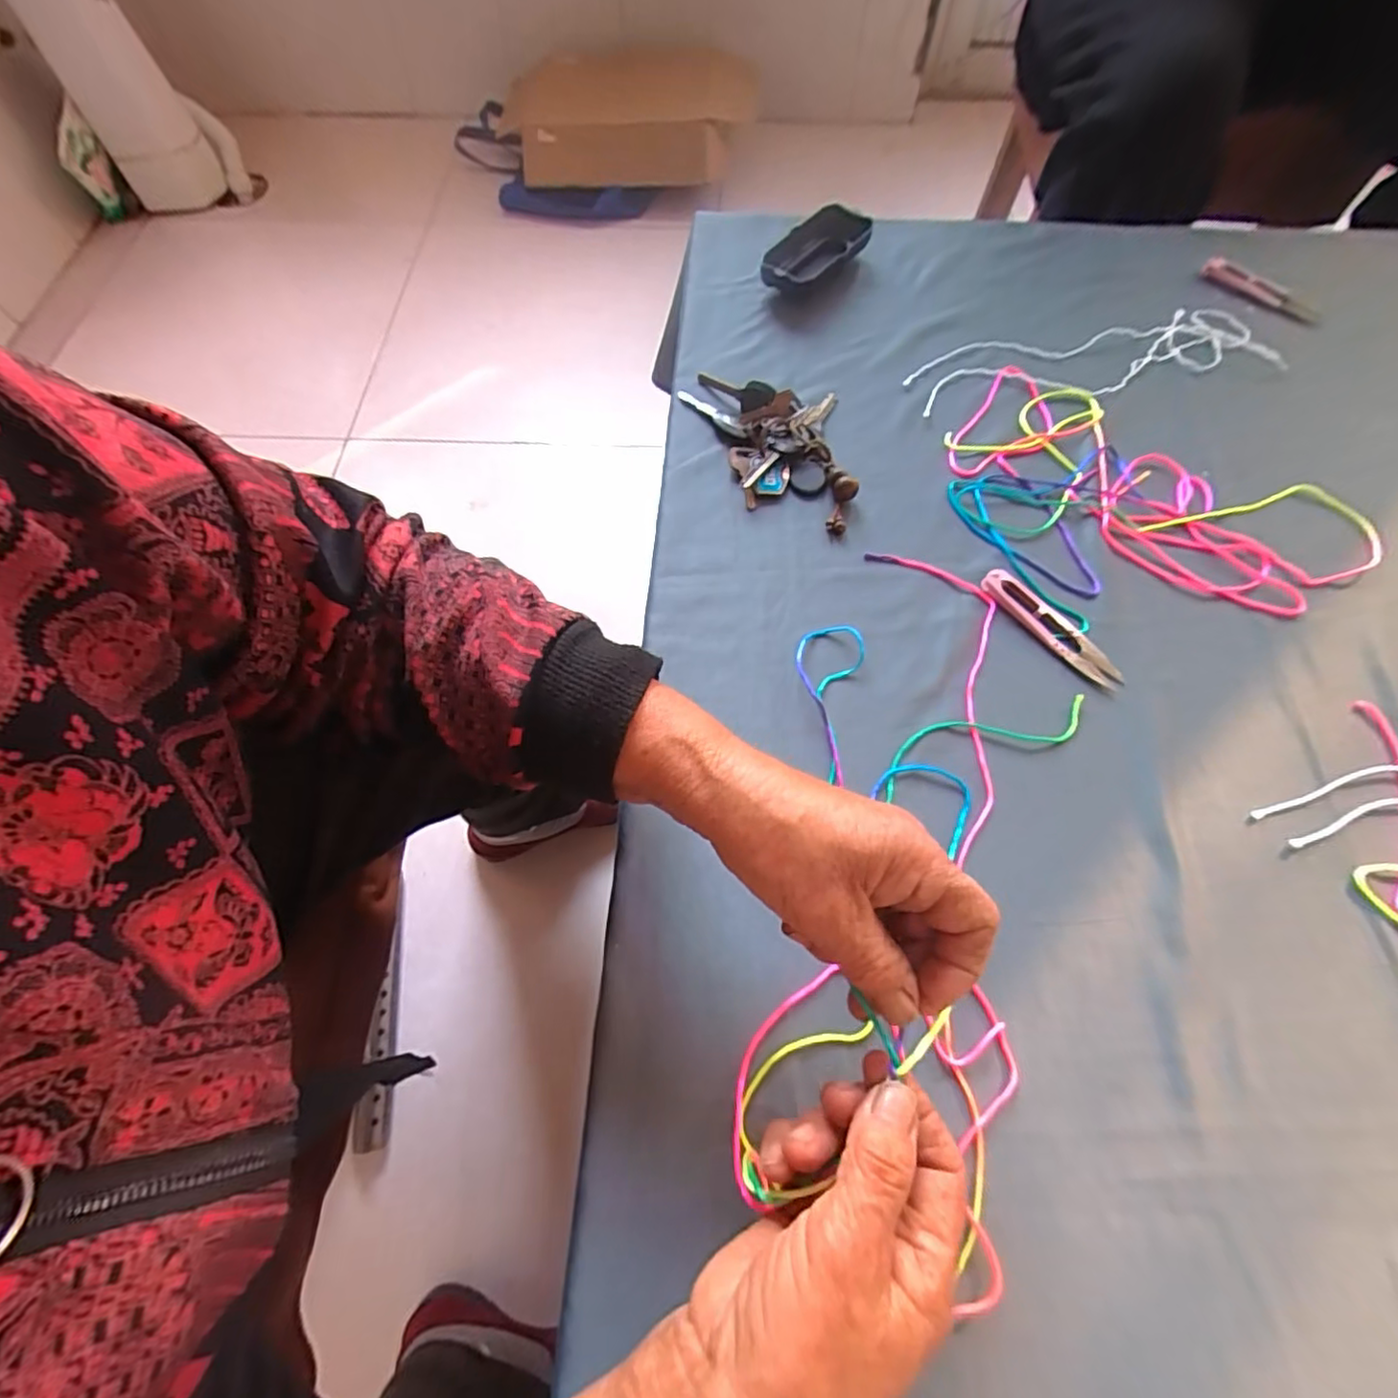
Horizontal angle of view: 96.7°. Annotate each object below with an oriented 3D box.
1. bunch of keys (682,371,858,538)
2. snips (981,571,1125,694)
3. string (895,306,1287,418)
[{"bbox_3d":[0.052,-0.187,0.458,0.113,0.023,0.148,-2,66,-1],"label":"bunch of keys"},{"bbox_3d":[0.228,-0.048,0.400,0.026,0.009,0.103,-37,71,-16],"label":"snips"},{"bbox_3d":[0.318,-0.274,0.500,0.298,0.007,0.074,-9,66,-4],"label":"string"}]

